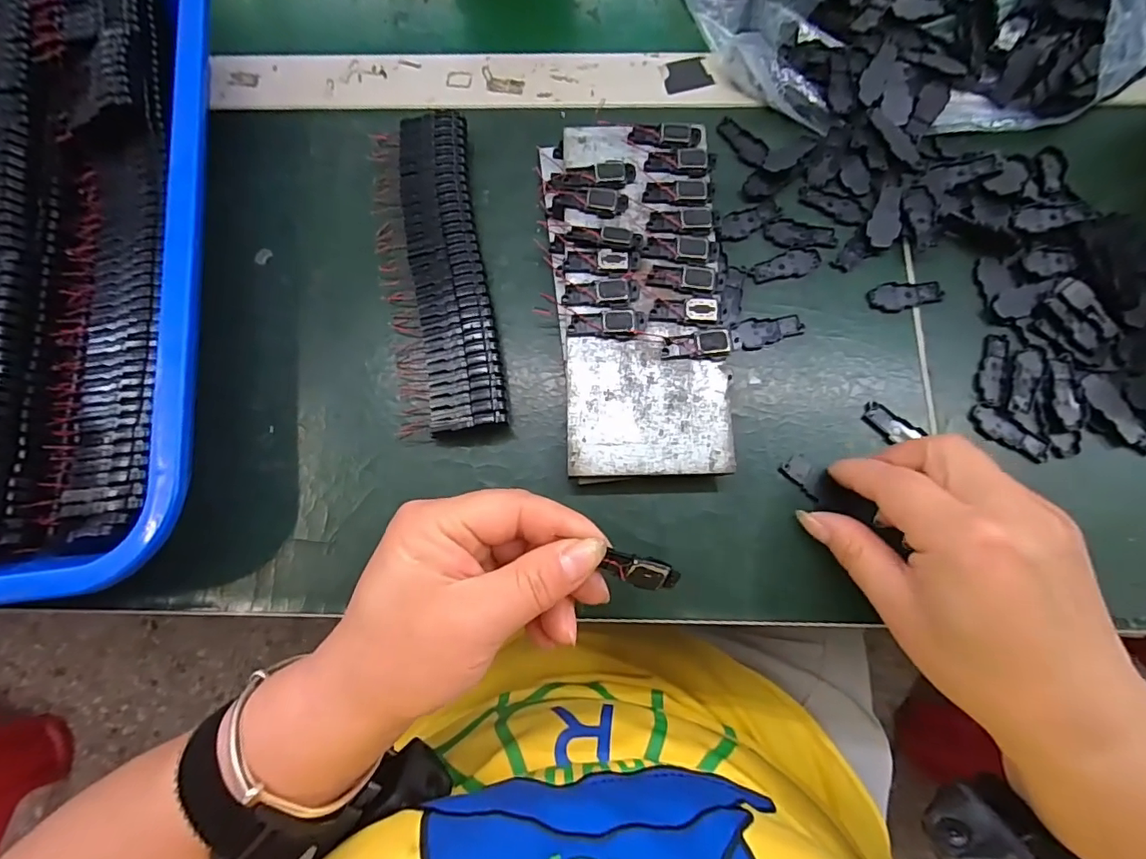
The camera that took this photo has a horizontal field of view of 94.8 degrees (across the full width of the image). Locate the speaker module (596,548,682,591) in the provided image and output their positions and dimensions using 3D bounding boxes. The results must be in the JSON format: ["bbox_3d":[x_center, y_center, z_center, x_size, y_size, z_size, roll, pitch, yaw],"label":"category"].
[{"bbox_3d":[0.028,0.057,0.212,0.031,0.006,0.012,19,78,-10],"label":"speaker module"}]

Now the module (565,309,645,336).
[{"bbox_3d":[0.017,-0.054,0.266,0.039,0.004,0.013,-2,77,1],"label":"module"}]

